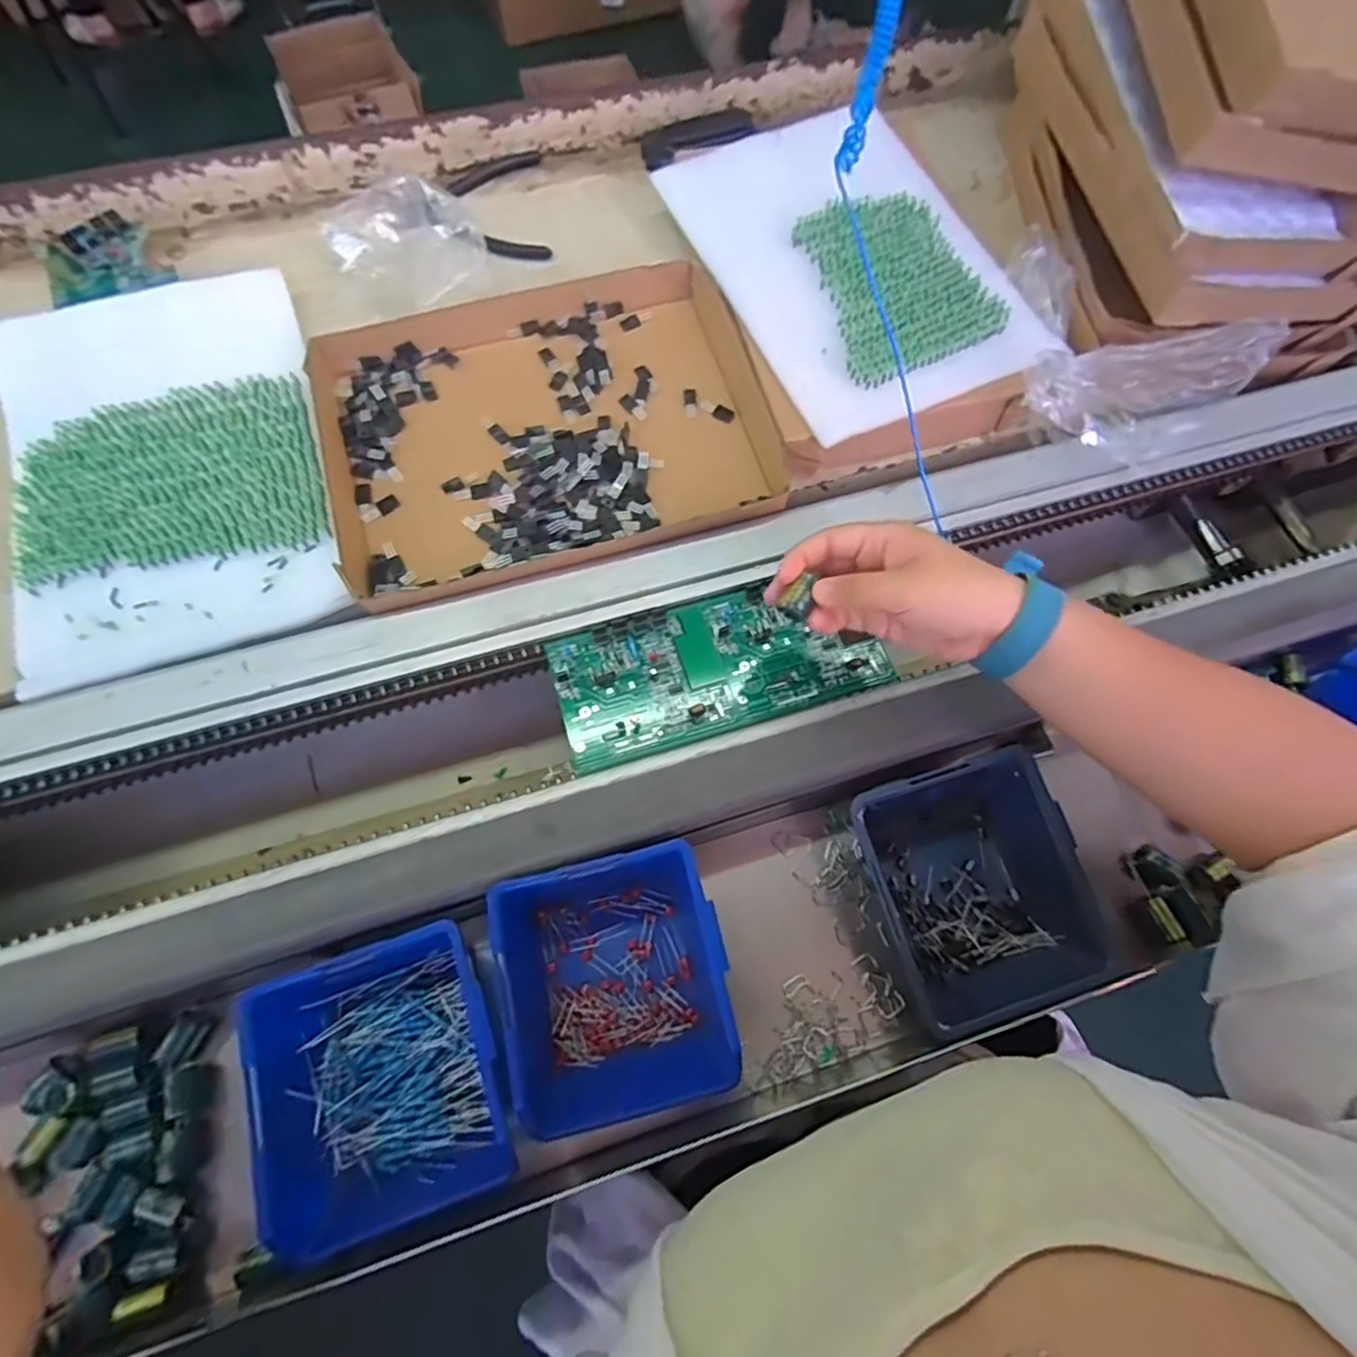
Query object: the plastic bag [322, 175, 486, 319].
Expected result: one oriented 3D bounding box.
[{"bbox_3d":[-0.220,-0.355,0.528,0.114,0.053,0.114,-29,69,-11],"label":"plastic bag"}]

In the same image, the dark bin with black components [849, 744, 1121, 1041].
[{"bbox_3d":[0.179,0.128,0.397,0.122,0.066,0.141,-17,67,-6],"label":"dark bin with black components"}]

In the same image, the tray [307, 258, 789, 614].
[{"bbox_3d":[-0.098,-0.197,0.496,0.319,0.036,0.246,-18,67,-7],"label":"tray"}]

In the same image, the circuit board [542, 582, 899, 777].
[{"bbox_3d":[0.026,-0.012,0.436,0.213,0.017,0.094,-17,67,-7],"label":"circuit board"}]

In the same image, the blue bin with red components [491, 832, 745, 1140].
[{"bbox_3d":[-0.034,0.174,0.375,0.120,0.066,0.128,-14,67,-5],"label":"blue bin with red components"}]

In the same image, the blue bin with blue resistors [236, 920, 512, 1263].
[{"bbox_3d":[-0.155,0.214,0.352,0.121,0.058,0.139,-17,67,-7],"label":"blue bin with blue resistors"}]

